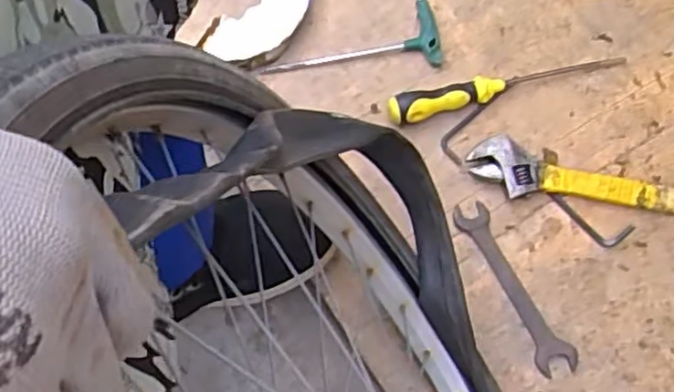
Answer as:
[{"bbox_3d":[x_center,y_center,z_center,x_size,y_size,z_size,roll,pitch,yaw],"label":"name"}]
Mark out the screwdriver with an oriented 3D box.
[{"bbox_3d":[0.172,-0.111,0.704,0.250,0.023,0.028,-14,74,-5],"label":"screwdriver"}]

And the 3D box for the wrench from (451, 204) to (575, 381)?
[{"bbox_3d":[0.165,0.085,0.656,0.036,0.006,0.174,-26,75,-8],"label":"wrench"}]

